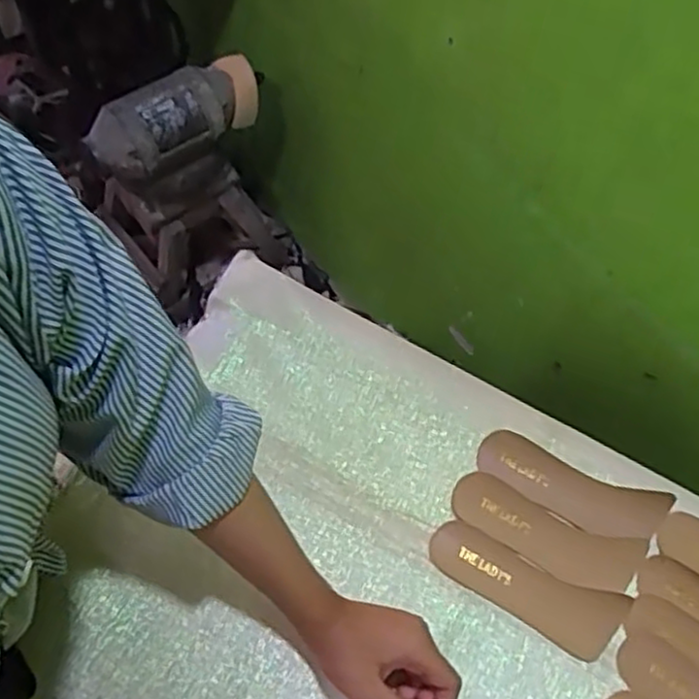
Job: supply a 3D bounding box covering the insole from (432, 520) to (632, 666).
[{"bbox_3d":[0.136,0.190,0.568,0.152,0.004,0.054,22,71,11],"label":"insole"}]

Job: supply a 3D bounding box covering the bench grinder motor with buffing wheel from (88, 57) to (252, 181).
[{"bbox_3d":[-0.267,-0.371,1.141,0.289,0.088,0.098,-37,70,-22],"label":"bench grinder motor with buffing wheel"}]

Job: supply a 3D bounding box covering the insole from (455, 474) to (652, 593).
[{"bbox_3d":[0.157,0.148,0.580,0.151,0.009,0.050,24,61,10],"label":"insole"}]

